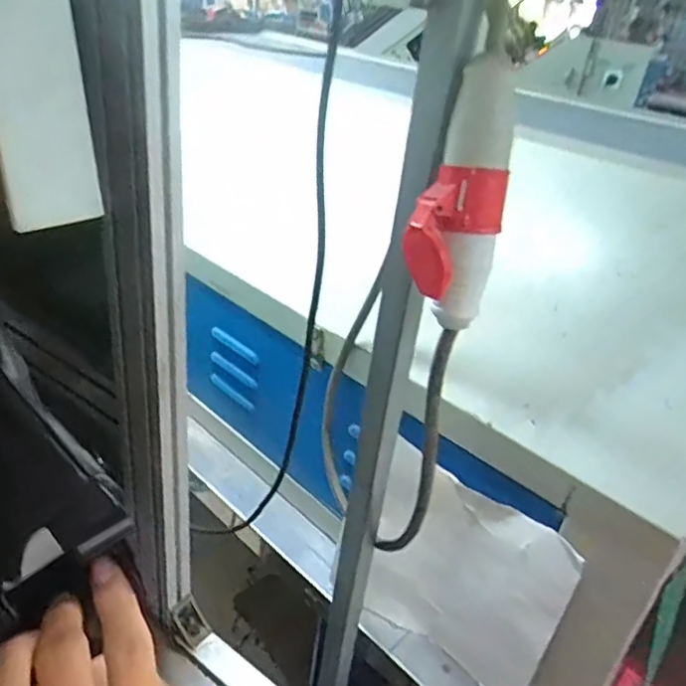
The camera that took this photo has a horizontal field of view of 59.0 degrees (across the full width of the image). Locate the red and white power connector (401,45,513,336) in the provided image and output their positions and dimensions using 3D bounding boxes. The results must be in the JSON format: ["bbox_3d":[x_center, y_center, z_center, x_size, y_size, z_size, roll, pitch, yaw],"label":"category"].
[{"bbox_3d":[0.088,-0.107,0.451,0.065,0.184,0.066,12,31,8],"label":"red and white power connector"}]

